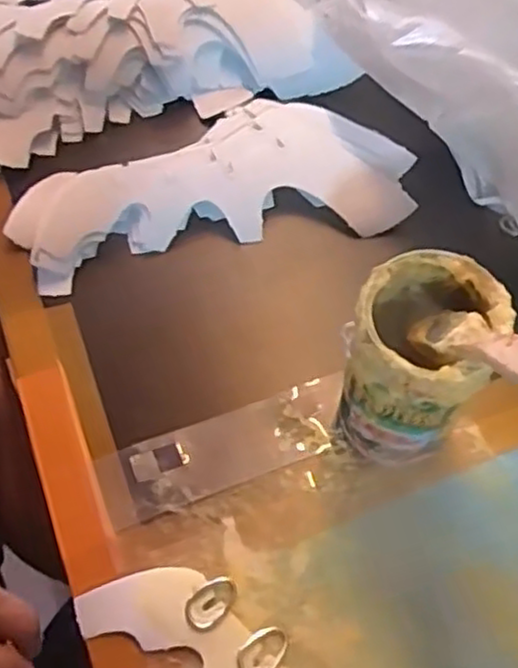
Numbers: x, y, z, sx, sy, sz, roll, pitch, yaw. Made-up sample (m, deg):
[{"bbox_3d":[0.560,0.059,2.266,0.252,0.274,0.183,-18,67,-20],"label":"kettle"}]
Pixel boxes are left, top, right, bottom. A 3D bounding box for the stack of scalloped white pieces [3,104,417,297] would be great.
[{"bbox_3d":[-0.034,-0.101,0.488,0.258,0.029,0.109,-10,63,-5],"label":"stack of scalloped white pieces"}]

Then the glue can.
[{"bbox_3d":[0.076,0.020,0.367,0.063,0.125,0.068,13,63,7],"label":"glue can"}]

